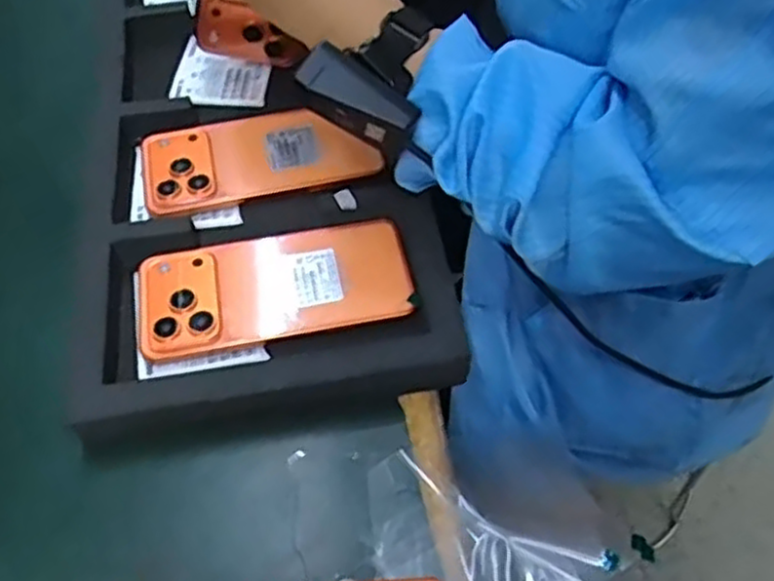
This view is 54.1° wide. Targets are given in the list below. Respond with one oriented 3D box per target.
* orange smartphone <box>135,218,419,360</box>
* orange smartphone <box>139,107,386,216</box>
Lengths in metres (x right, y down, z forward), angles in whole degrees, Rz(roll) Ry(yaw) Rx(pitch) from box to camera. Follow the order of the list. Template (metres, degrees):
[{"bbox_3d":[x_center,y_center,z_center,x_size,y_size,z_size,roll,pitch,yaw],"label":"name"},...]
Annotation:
[{"bbox_3d":[-0.068,-0.003,0.456,0.160,0.013,0.070,-11,54,-5],"label":"orange smartphone"},{"bbox_3d":[-0.087,-0.093,0.512,0.153,0.007,0.074,-11,54,-4],"label":"orange smartphone"}]

